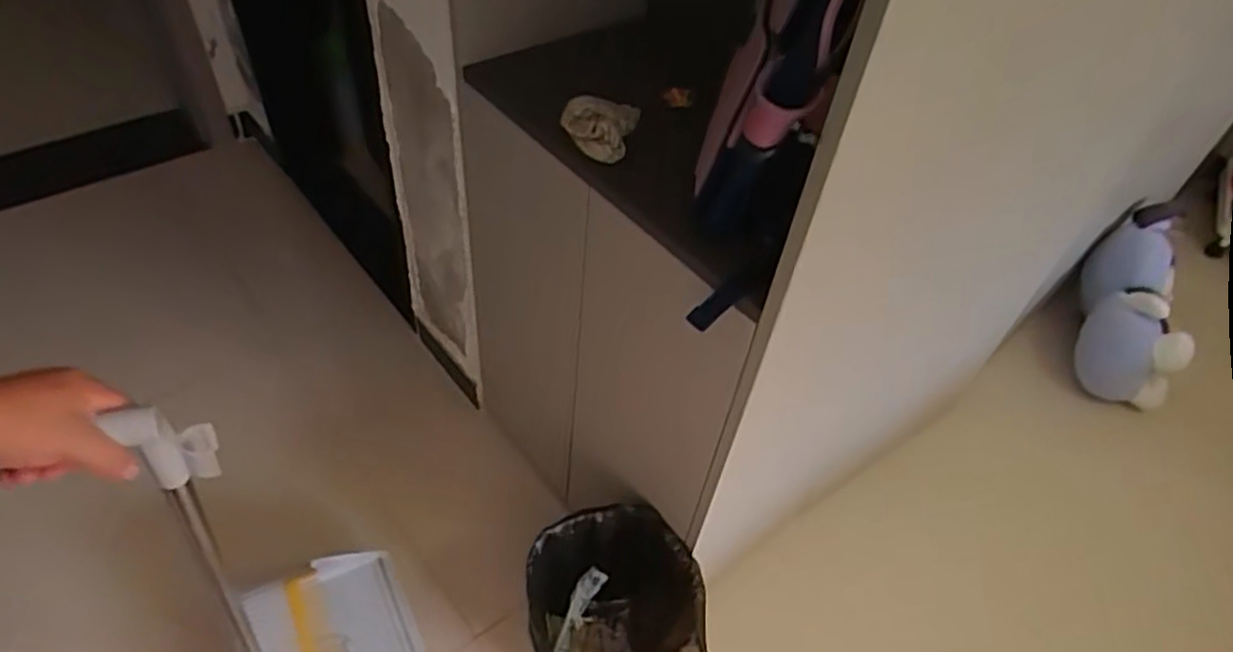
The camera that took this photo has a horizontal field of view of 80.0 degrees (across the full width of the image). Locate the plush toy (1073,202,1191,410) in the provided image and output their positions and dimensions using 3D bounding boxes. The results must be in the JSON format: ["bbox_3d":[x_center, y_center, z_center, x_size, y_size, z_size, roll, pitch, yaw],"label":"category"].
[{"bbox_3d":[1.126,-0.049,1.572,0.221,0.167,0.441,4,93,-2],"label":"plush toy"}]

